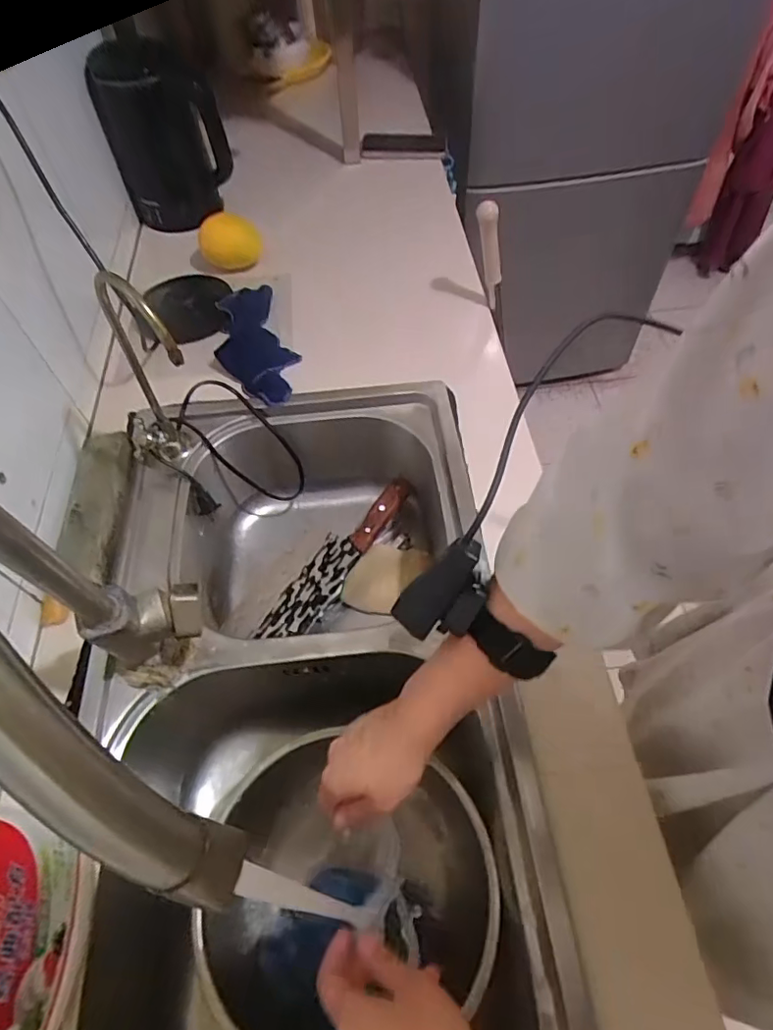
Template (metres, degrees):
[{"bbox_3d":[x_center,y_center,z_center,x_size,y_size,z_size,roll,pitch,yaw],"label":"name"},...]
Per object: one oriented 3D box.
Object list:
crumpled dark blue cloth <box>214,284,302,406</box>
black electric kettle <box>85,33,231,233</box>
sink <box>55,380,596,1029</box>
[{"bbox_3d":[-0.178,-0.232,0.752,0.095,0.020,0.232,-19,58,-10],"label":"crumpled dark blue cloth"},{"bbox_3d":[-0.328,-0.557,0.833,0.160,0.219,0.141,-18,57,-9],"label":"black electric kettle"},{"bbox_3d":[-0.077,0.204,0.580,0.391,0.192,0.727,-6,56,-2],"label":"sink"}]

